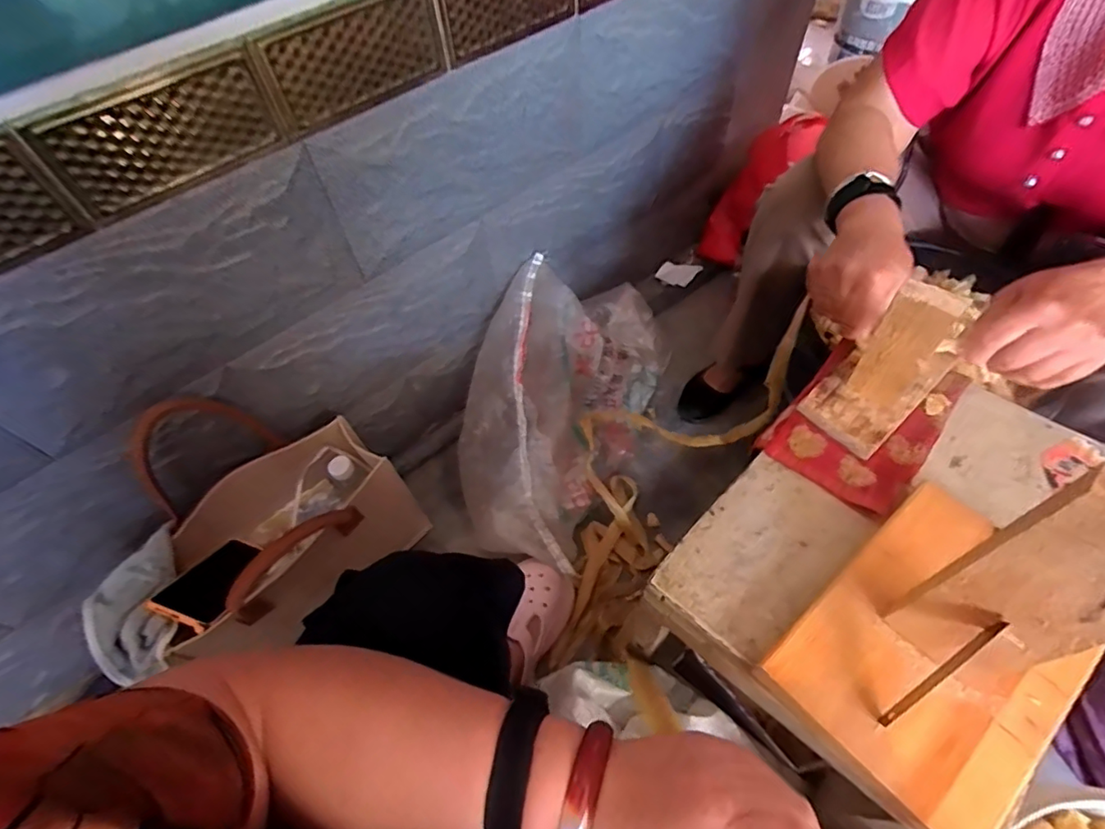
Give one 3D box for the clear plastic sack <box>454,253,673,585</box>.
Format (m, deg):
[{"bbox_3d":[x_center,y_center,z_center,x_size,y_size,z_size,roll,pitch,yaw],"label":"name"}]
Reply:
[{"bbox_3d":[0.011,-0.049,0.930,0.269,0.216,0.543,19,60,17],"label":"clear plastic sack"}]

